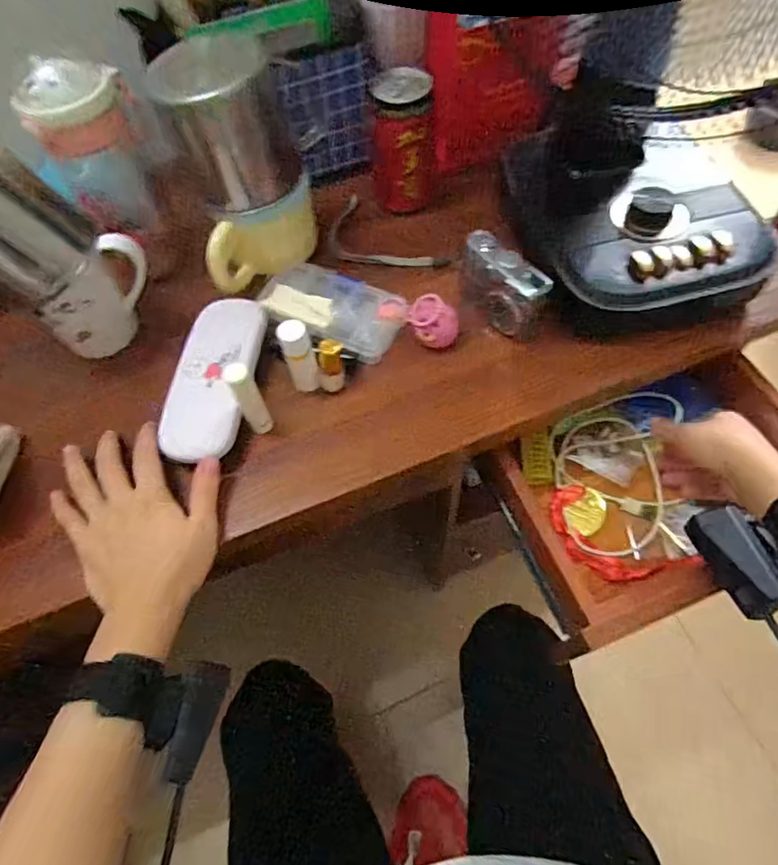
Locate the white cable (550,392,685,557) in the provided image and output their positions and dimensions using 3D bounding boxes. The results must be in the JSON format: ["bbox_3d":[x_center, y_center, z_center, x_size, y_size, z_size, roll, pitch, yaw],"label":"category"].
[{"bbox_3d":[0.222,0.036,0.529,0.114,0.042,0.164,7,63,7],"label":"white cable"}]

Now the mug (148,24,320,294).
[{"bbox_3d":[-0.119,-0.218,0.449,0.097,0.157,0.085,-13,62,-4],"label":"mug"}]

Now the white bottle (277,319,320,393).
[{"bbox_3d":[-0.071,-0.059,0.437,0.022,0.074,0.019,-13,62,-4],"label":"white bottle"}]

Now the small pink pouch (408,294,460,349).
[{"bbox_3d":[0.039,-0.091,0.467,0.037,0.044,0.038,-9,62,-2],"label":"small pink pouch"}]

